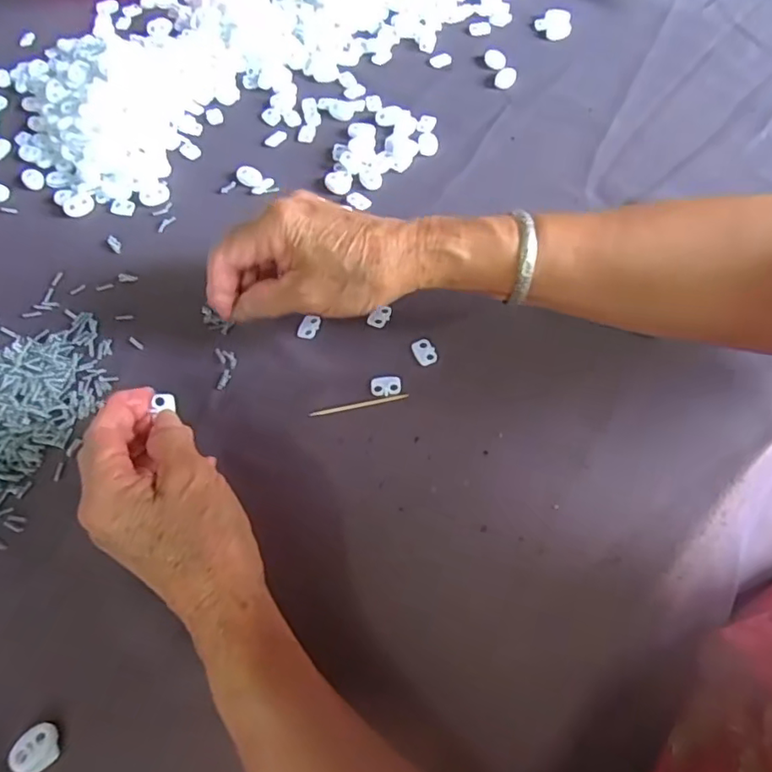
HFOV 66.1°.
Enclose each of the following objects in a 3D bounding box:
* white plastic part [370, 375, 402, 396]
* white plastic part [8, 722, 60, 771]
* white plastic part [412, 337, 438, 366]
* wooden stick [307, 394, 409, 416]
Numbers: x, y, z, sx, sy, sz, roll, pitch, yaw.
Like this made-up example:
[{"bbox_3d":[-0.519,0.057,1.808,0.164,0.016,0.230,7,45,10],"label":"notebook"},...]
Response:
[{"bbox_3d":[0.000,-0.001,0.373,0.019,0.004,0.013,-5,59,2],"label":"white plastic part"},{"bbox_3d":[-0.168,0.175,0.284,0.022,0.004,0.020,-37,64,-16],"label":"white plastic part"},{"bbox_3d":[0.025,-0.022,0.383,0.013,0.004,0.019,-20,60,-7],"label":"white plastic part"},{"bbox_3d":[-0.017,0.011,0.368,0.062,0.004,0.004,-10,59,-1],"label":"wooden stick"}]

